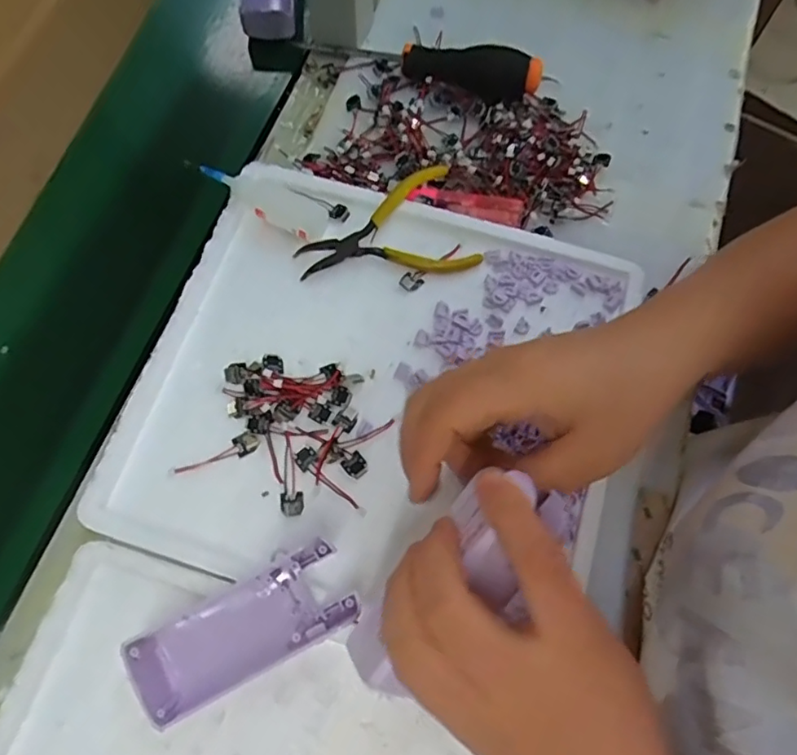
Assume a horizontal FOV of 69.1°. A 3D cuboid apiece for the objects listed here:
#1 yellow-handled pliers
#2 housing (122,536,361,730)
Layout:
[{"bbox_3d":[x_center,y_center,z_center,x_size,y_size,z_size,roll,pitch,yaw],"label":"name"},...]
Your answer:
[{"bbox_3d":[-0.010,-0.091,0.370,0.109,0.016,0.072,-16,70,-7],"label":"yellow-handled pliers"},{"bbox_3d":[-0.075,0.125,0.289,0.105,0.025,0.044,-27,72,-11],"label":"housing"}]

